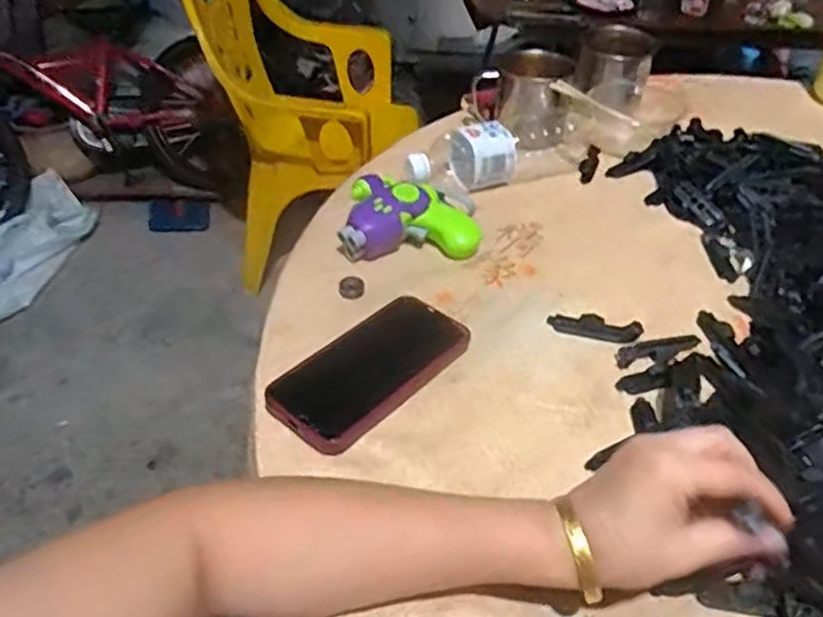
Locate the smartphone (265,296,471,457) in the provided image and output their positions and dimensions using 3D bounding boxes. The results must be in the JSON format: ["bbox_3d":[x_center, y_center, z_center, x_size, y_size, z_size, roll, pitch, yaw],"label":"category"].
[{"bbox_3d":[-0.031,0.047,0.517,0.079,0.019,0.163,31,48,29],"label":"smartphone"}]

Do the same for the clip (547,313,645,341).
[{"bbox_3d":[0.156,0.015,0.569,0.077,0.006,0.024,12,42,11],"label":"clip"}]

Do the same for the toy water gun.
[{"bbox_3d":[-0.001,-0.090,0.639,0.129,0.047,0.085,0,41,-2],"label":"toy water gun"}]

